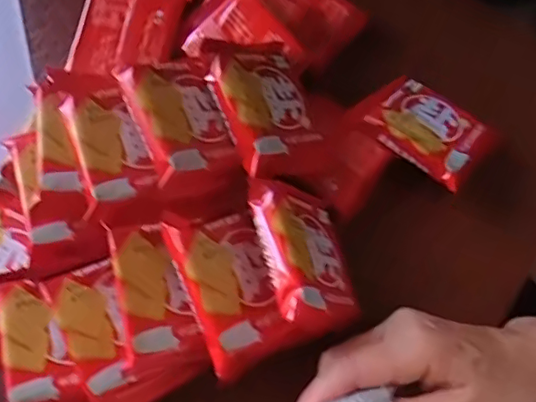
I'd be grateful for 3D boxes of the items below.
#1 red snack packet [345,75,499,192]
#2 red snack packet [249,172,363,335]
[{"bbox_3d":[0.112,-0.054,0.403,0.091,0.015,0.068,36,67,14],"label":"red snack packet"},{"bbox_3d":[0.025,0.033,0.336,0.014,0.071,0.087,-30,59,30],"label":"red snack packet"}]

